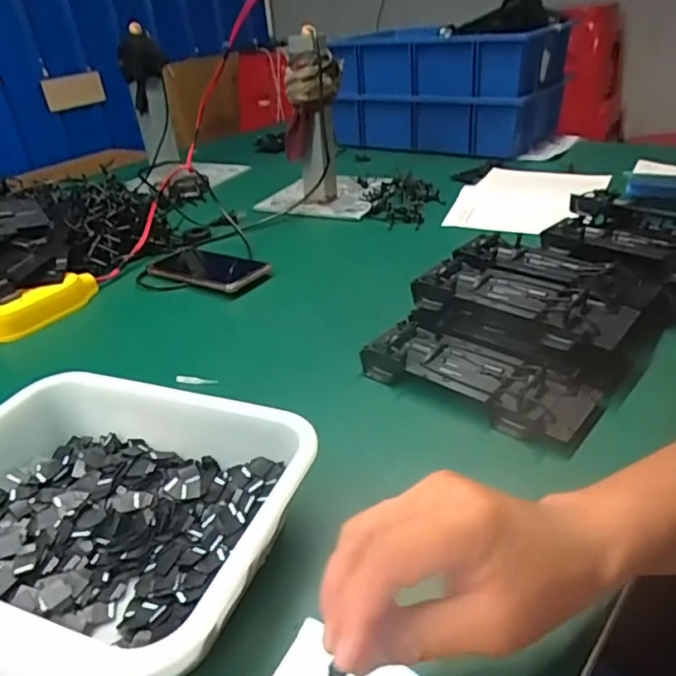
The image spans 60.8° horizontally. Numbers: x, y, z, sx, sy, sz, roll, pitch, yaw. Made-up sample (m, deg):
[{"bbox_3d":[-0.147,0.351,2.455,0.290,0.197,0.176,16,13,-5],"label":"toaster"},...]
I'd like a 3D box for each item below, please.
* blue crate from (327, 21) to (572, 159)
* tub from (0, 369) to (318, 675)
[{"bbox_3d":[0.236,-0.522,1.213,0.423,0.219,0.275,19,38,35],"label":"blue crate"},{"bbox_3d":[-0.149,0.108,0.372,0.245,0.063,0.195,8,33,21],"label":"tub"}]

